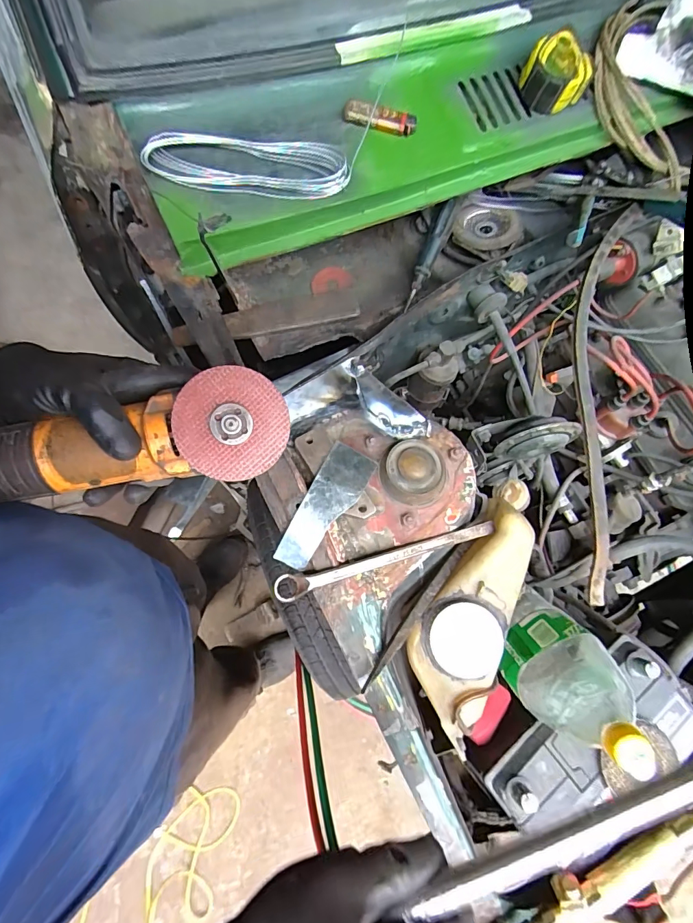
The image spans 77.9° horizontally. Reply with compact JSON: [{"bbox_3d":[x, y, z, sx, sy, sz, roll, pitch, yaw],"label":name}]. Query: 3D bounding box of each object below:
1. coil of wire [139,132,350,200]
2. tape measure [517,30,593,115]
[{"bbox_3d":[-0.103,-0.312,0.453,0.207,0.015,0.055,3,102,-3],"label":"coil of wire"},{"bbox_3d":[0.230,-0.427,0.473,0.058,0.044,0.063,-28,79,-12],"label":"tape measure"}]

